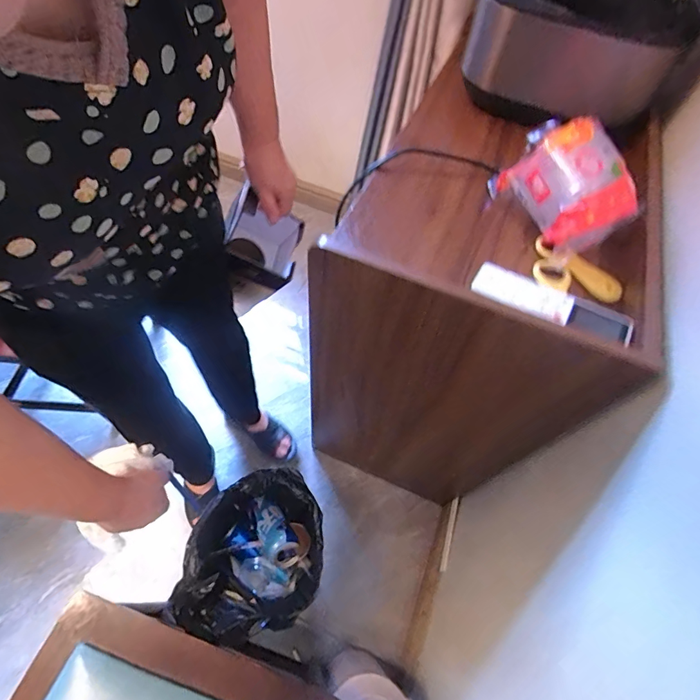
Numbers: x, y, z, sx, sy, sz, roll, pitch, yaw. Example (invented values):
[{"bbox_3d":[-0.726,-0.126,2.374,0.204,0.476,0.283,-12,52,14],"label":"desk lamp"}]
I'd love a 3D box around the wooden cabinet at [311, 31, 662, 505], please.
[{"bbox_3d":[0.210,-0.052,0.842,0.398,0.705,0.493,20,59,9],"label":"wooden cabinet"}]

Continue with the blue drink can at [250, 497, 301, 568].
[{"bbox_3d":[-0.153,0.368,0.791,0.065,0.056,0.155,-31,38,-20],"label":"blue drink can"}]

